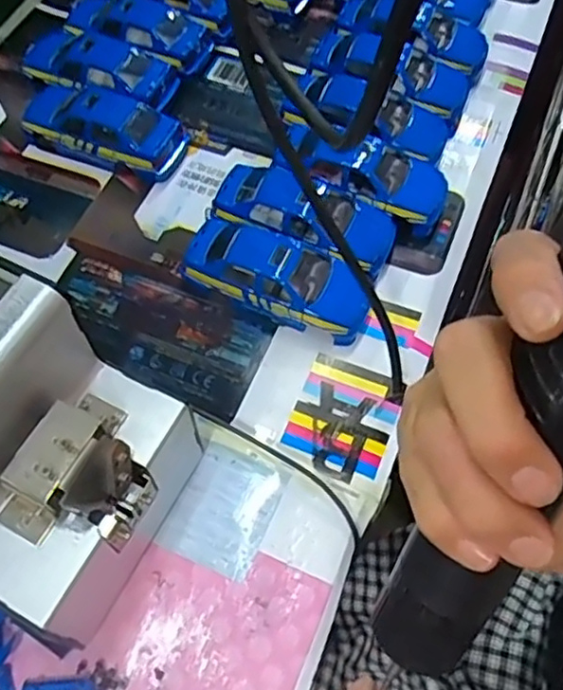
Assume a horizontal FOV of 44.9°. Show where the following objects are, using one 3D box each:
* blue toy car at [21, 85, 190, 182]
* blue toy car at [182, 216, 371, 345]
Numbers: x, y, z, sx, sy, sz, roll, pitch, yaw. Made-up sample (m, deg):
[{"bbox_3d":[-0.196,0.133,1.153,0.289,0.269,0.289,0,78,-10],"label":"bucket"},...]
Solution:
[{"bbox_3d":[-0.139,-0.169,0.521,0.132,0.039,0.053,22,63,10],"label":"blue toy car"},{"bbox_3d":[-0.003,-0.045,0.457,0.123,0.036,0.052,24,64,12],"label":"blue toy car"}]

